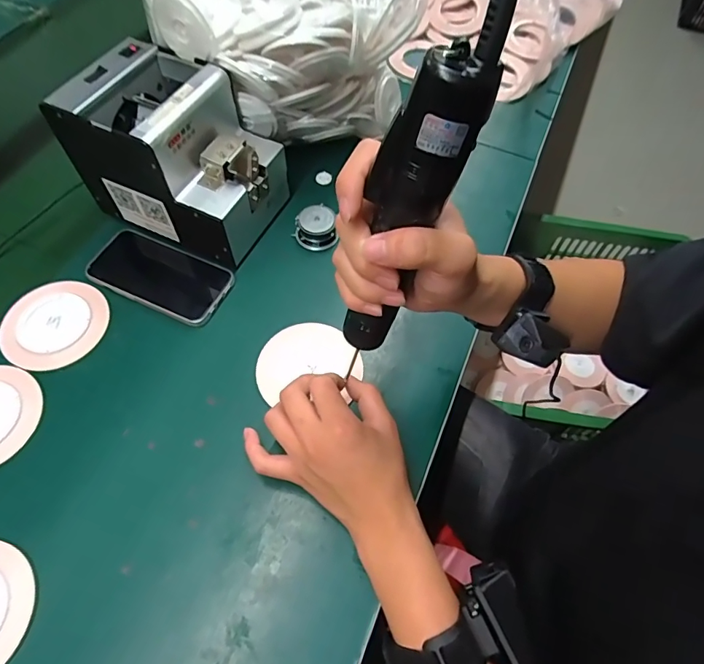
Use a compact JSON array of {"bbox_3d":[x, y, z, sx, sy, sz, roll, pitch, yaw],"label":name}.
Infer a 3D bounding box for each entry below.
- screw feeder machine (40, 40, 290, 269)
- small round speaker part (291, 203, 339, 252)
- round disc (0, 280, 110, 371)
[{"bbox_3d":[-0.175,-0.182,0.482,0.172,0.149,0.126,24,62,10],"label":"screw feeder machine"},{"bbox_3d":[-0.039,-0.121,0.522,0.044,0.024,0.048,1,61,-3],"label":"small round speaker part"},{"bbox_3d":[-0.298,-0.009,0.458,0.092,0.014,0.097,1,61,-3],"label":"round disc"}]

